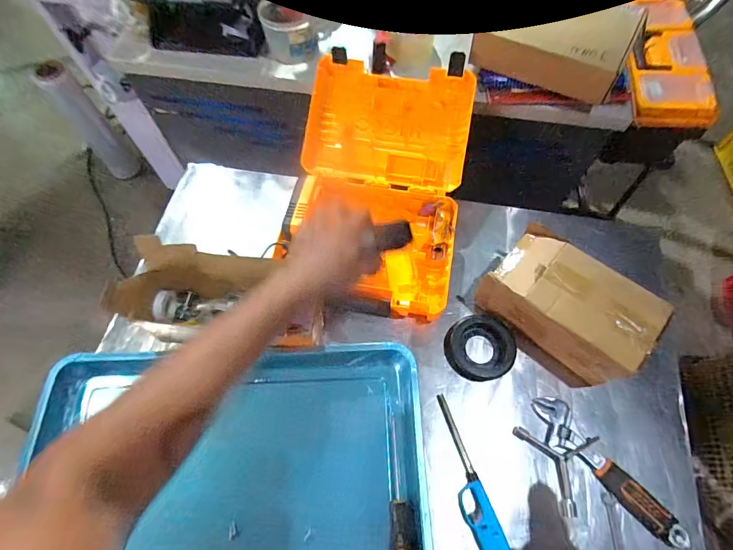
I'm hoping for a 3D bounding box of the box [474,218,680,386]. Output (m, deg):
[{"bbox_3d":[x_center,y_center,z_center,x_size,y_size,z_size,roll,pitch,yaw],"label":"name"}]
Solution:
[{"bbox_3d":[0.315,0.054,0.642,0.147,0.143,0.242,-38,69,-16],"label":"box"}]

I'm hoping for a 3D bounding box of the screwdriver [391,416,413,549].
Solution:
[{"bbox_3d":[0.048,0.329,0.580,0.030,0.026,0.217,-1,64,1],"label":"screwdriver"}]

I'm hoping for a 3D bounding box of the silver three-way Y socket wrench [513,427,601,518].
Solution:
[{"bbox_3d":[0.287,0.295,0.597,0.116,0.018,0.112,7,64,5],"label":"silver three-way Y socket wrench"}]

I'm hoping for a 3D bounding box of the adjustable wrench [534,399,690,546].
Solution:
[{"bbox_3d":[0.355,0.292,0.597,0.062,0.017,0.253,-37,69,-16],"label":"adjustable wrench"}]

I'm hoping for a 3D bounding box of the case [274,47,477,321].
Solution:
[{"bbox_3d":[0.020,-0.173,0.762,0.316,0.150,0.483,9,64,5],"label":"case"}]

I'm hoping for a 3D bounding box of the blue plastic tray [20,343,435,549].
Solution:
[{"bbox_3d":[-0.172,0.308,0.590,0.516,0.055,0.411,-2,64,0],"label":"blue plastic tray"}]

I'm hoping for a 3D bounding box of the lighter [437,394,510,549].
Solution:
[{"bbox_3d":[0.150,0.311,0.592,0.041,0.022,0.253,-17,65,-7],"label":"lighter"}]

